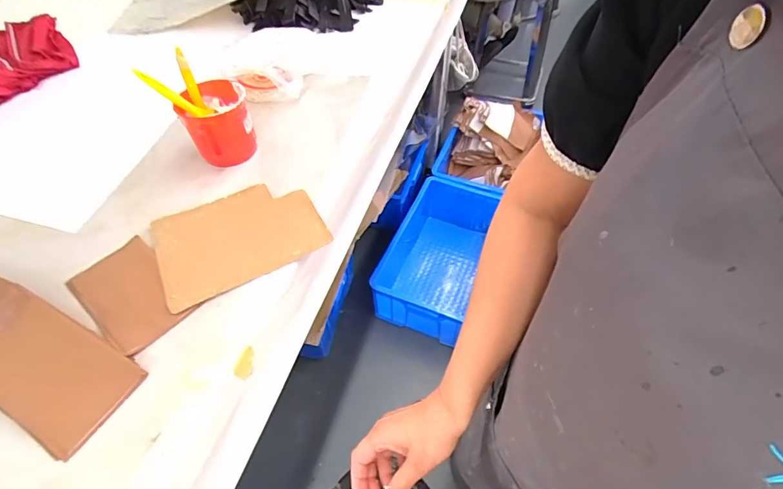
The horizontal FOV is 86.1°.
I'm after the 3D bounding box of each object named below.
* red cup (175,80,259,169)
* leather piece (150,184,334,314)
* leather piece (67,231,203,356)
[{"bbox_3d":[-0.308,-0.217,0.749,0.114,0.106,0.136,-27,56,-18],"label":"red cup"},{"bbox_3d":[-0.238,-0.018,0.655,0.240,0.008,0.190,-25,52,-16],"label":"leather piece"},{"bbox_3d":[-0.371,0.069,0.598,0.189,0.008,0.112,34,61,27],"label":"leather piece"}]

